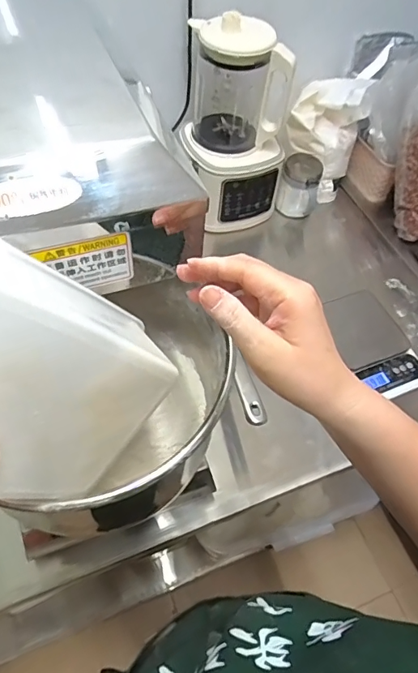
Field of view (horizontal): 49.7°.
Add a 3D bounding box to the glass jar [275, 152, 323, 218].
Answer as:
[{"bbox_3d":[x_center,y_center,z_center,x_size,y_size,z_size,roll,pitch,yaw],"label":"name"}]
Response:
[{"bbox_3d":[0.195,-0.323,0.982,0.083,0.095,0.103,15,56,5],"label":"glass jar"}]

